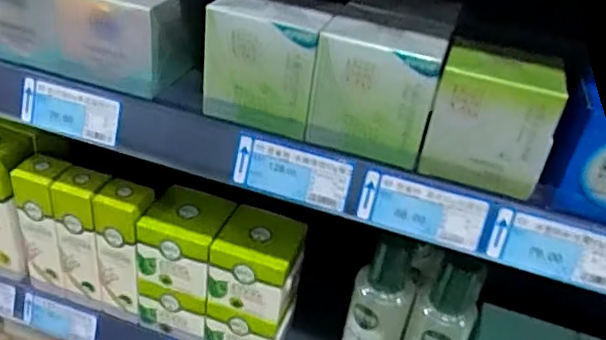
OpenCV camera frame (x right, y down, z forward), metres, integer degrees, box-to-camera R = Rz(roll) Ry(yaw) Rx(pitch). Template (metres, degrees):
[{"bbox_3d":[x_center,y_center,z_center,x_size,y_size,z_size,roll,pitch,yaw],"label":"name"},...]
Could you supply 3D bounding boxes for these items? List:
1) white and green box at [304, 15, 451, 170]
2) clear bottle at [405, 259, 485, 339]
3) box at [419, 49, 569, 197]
[{"bbox_3d":[0.047,-0.056,0.395,0.078,0.076,0.055,11,34,6],"label":"white and green box"},{"bbox_3d":[0.109,0.137,0.489,0.053,0.169,0.044,22,37,21],"label":"clear bottle"},{"bbox_3d":[0.121,-0.036,0.379,0.072,0.076,0.055,15,35,11],"label":"box"}]

